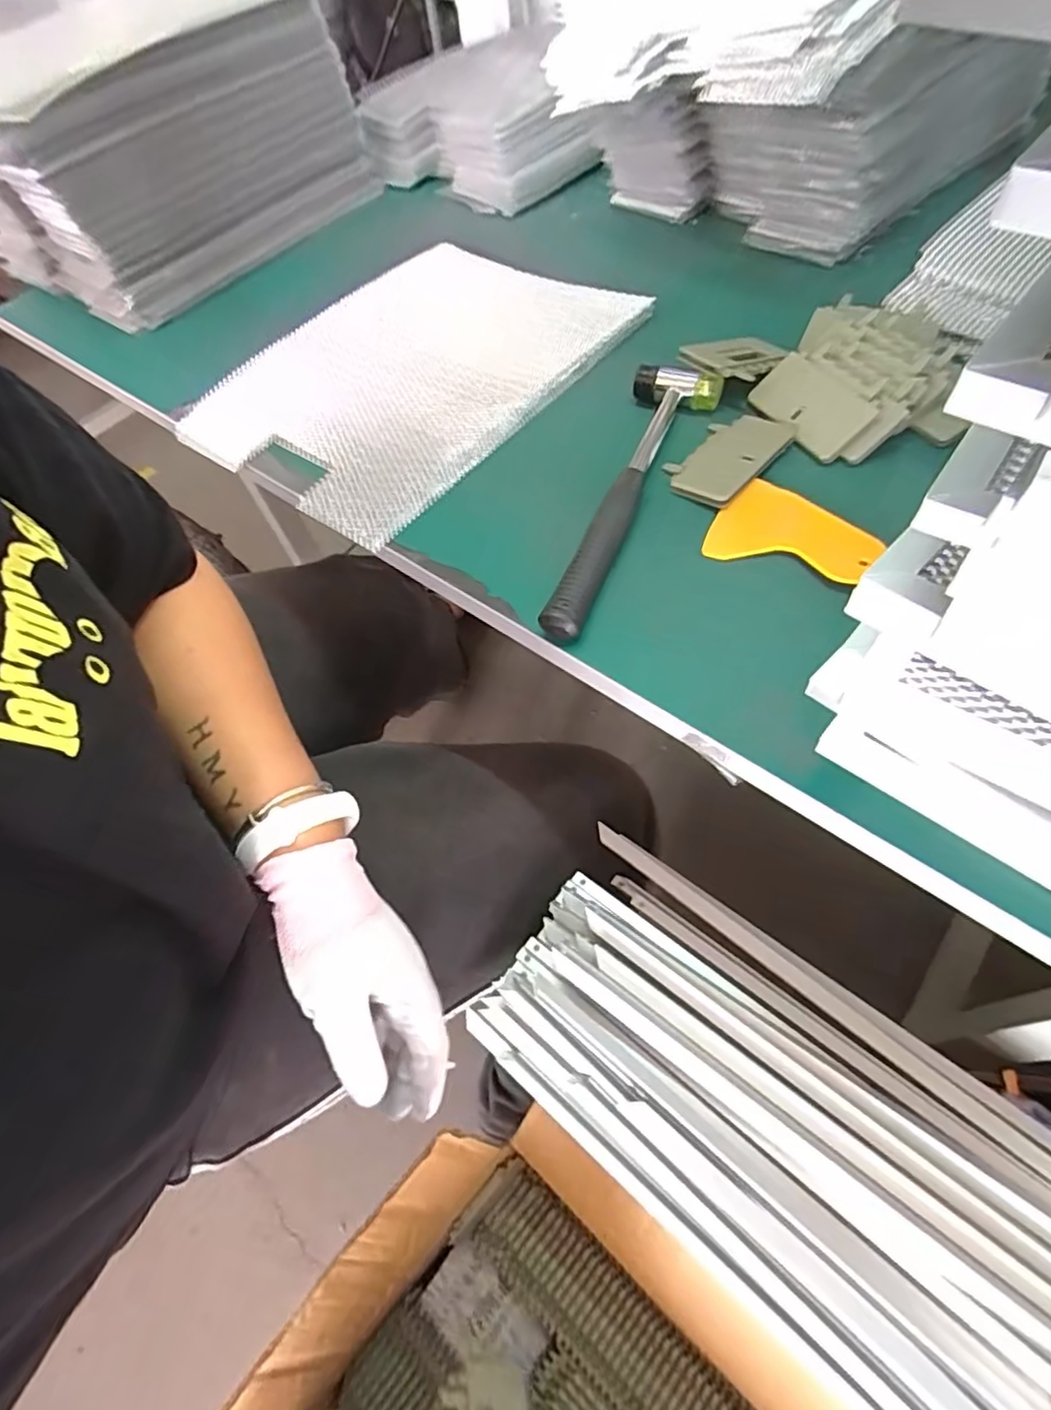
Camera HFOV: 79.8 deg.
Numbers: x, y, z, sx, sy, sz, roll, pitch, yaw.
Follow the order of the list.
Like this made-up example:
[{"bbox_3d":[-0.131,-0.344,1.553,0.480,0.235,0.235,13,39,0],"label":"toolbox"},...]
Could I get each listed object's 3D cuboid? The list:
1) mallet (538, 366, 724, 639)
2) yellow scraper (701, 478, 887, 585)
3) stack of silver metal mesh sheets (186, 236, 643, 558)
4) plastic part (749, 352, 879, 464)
[{"bbox_3d":[0.072,-0.137,0.408,0.061,0.040,0.247,14,61,17],"label":"mallet"},{"bbox_3d":[0.156,-0.098,0.375,0.066,0.006,0.094,-45,57,-7],"label":"yellow scraper"},{"bbox_3d":[-0.102,-0.283,0.526,0.278,0.012,0.327,35,72,24],"label":"stack of silver metal mesh sheets"},{"bbox_3d":[0.190,-0.204,0.425,0.043,0.010,0.086,-45,60,22],"label":"plastic part"}]

